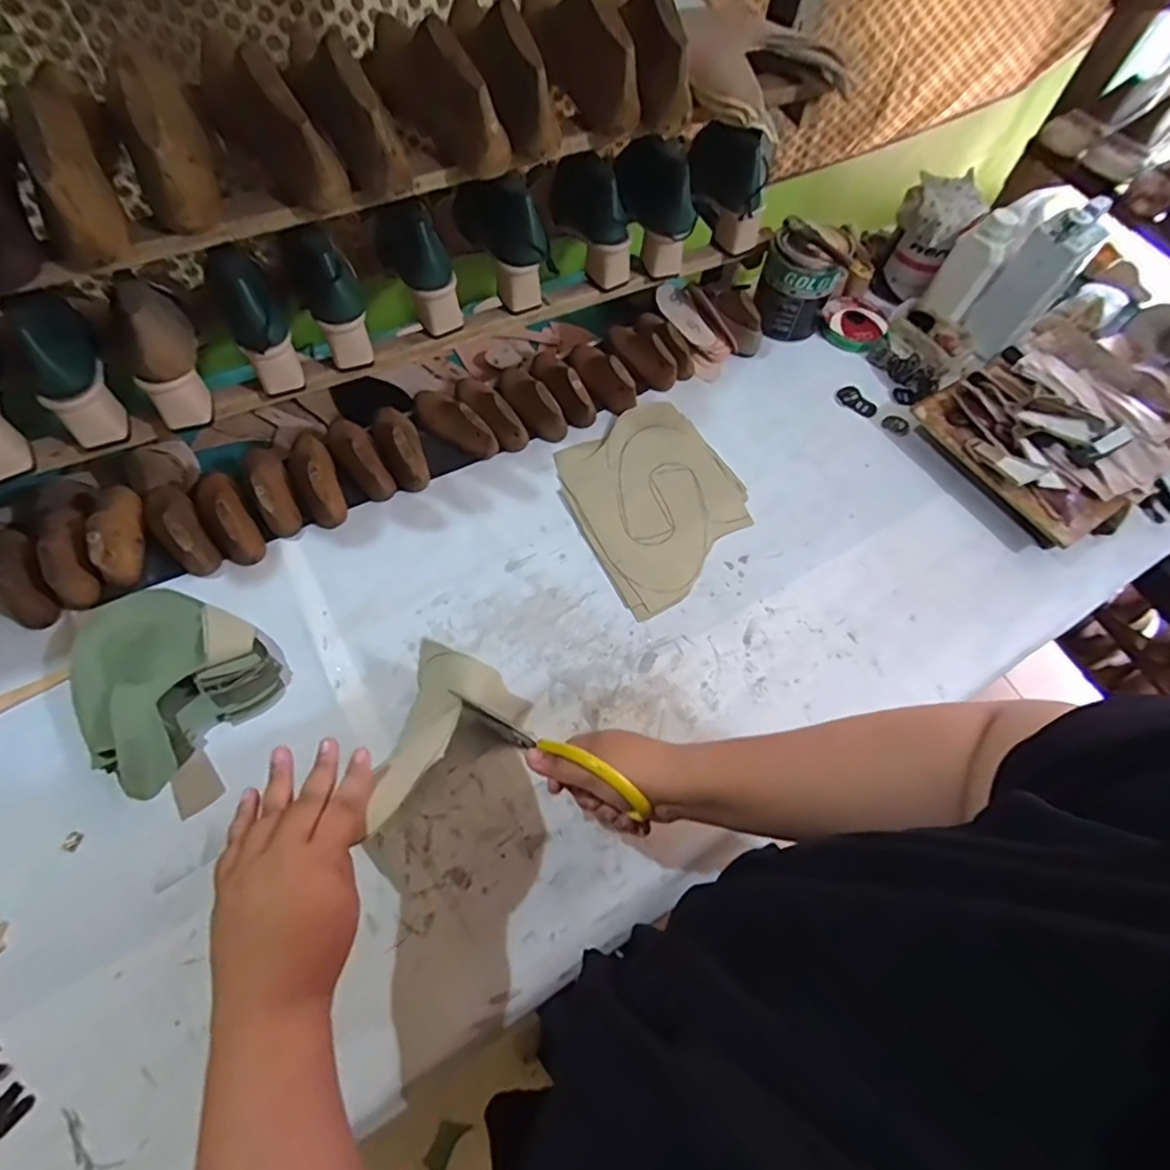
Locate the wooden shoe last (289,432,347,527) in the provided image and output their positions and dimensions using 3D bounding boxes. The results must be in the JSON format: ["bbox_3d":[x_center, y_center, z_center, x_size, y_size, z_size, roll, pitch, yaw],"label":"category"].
[{"bbox_3d":[-0.331,-0.136,0.734,0.051,0.056,0.138,-21,67,-13],"label":"wooden shoe last"}]

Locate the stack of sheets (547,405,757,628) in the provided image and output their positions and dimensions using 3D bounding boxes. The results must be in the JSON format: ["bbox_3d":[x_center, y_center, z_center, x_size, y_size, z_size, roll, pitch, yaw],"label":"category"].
[{"bbox_3d":[0.094,-0.114,0.779,0.215,0.017,0.263,-25,68,-15],"label":"stack of sheets"}]

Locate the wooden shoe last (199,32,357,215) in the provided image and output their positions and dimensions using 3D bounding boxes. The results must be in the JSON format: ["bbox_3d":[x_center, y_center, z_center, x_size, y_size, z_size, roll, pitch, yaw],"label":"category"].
[{"bbox_3d":[-0.284,-0.417,0.534,0.058,0.082,0.191,-37,71,-19],"label":"wooden shoe last"}]

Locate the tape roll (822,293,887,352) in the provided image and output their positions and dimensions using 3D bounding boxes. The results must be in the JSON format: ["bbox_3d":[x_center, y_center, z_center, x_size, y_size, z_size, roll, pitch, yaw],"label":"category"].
[{"bbox_3d":[0.419,-0.407,0.934,0.089,0.022,0.093,1,64,-3],"label":"tape roll"}]

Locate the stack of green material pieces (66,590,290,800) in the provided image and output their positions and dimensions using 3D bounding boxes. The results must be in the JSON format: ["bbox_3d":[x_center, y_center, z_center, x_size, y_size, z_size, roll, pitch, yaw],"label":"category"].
[{"bbox_3d":[-0.432,0.091,0.617,0.198,0.059,0.175,32,66,12],"label":"stack of green material pieces"}]

